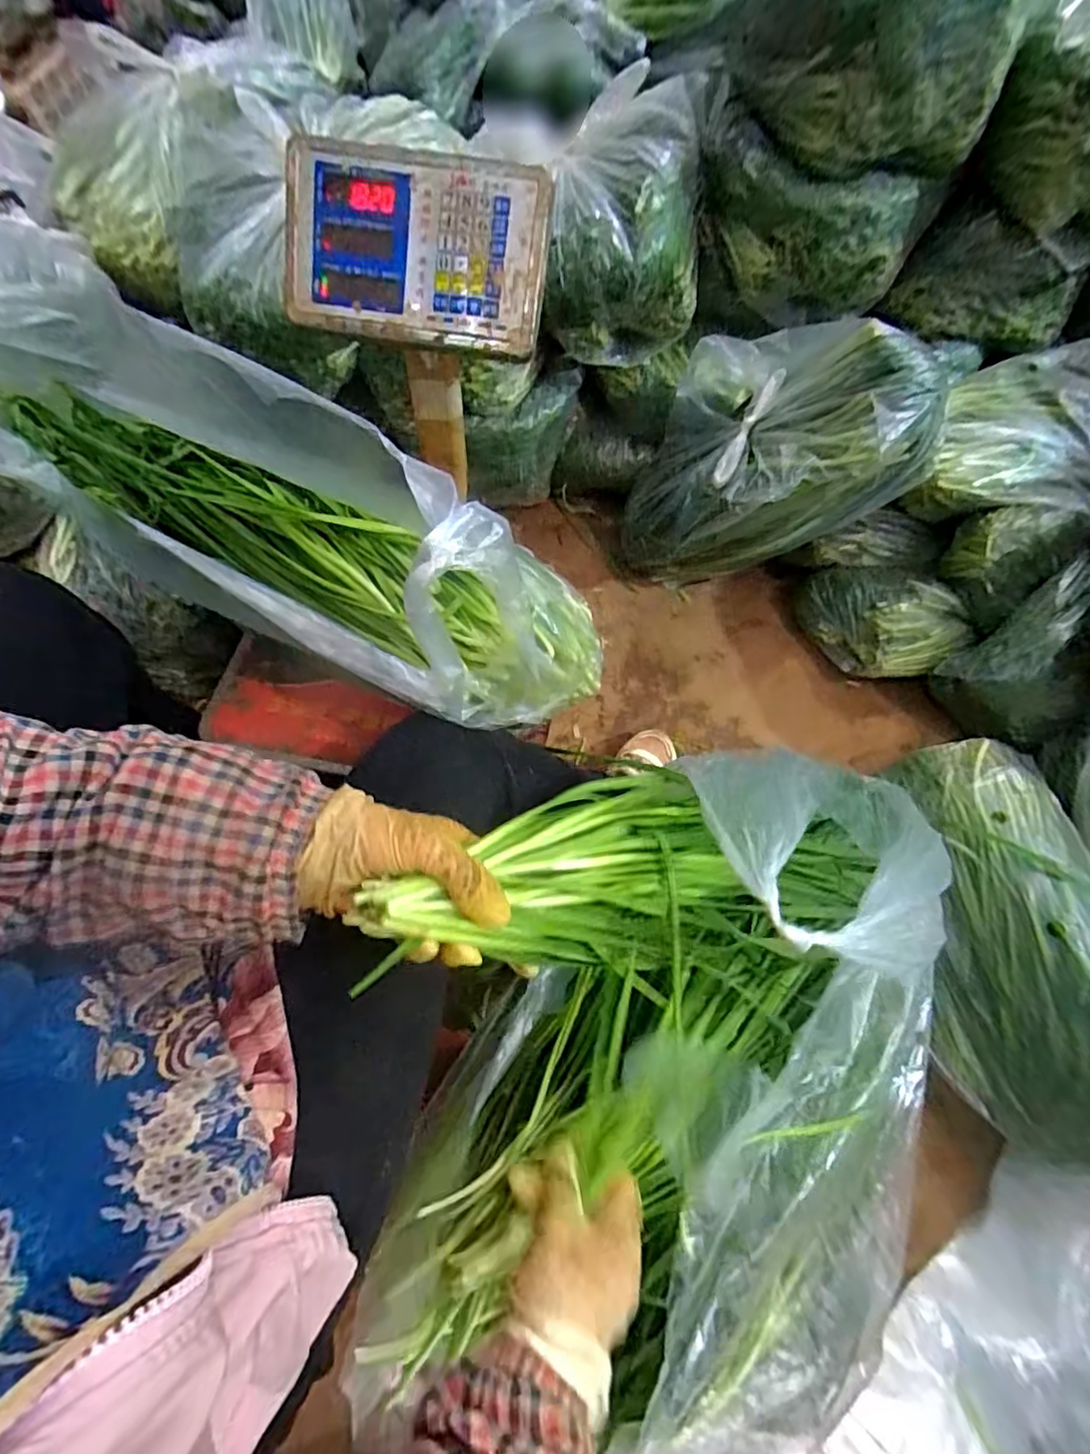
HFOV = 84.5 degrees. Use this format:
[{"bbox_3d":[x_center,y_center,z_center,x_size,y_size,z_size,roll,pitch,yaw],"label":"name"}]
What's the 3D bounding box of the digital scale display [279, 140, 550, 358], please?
[{"bbox_3d":[-0.125,-0.441,0.556,0.252,0.155,0.039,13,27,6],"label":"digital scale display"}]

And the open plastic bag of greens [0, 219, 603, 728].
[{"bbox_3d":[-0.209,-0.171,0.430,0.517,0.207,0.185,19,63,10],"label":"open plastic bag of greens"}]

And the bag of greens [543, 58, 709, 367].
[{"bbox_3d":[0.087,-0.718,0.875,0.236,0.236,0.309,-2,62,-1],"label":"bag of greens"}]

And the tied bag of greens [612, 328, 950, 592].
[{"bbox_3d":[0.303,-0.380,0.862,0.210,0.439,0.254,7,75,-40],"label":"tied bag of greens"}]

